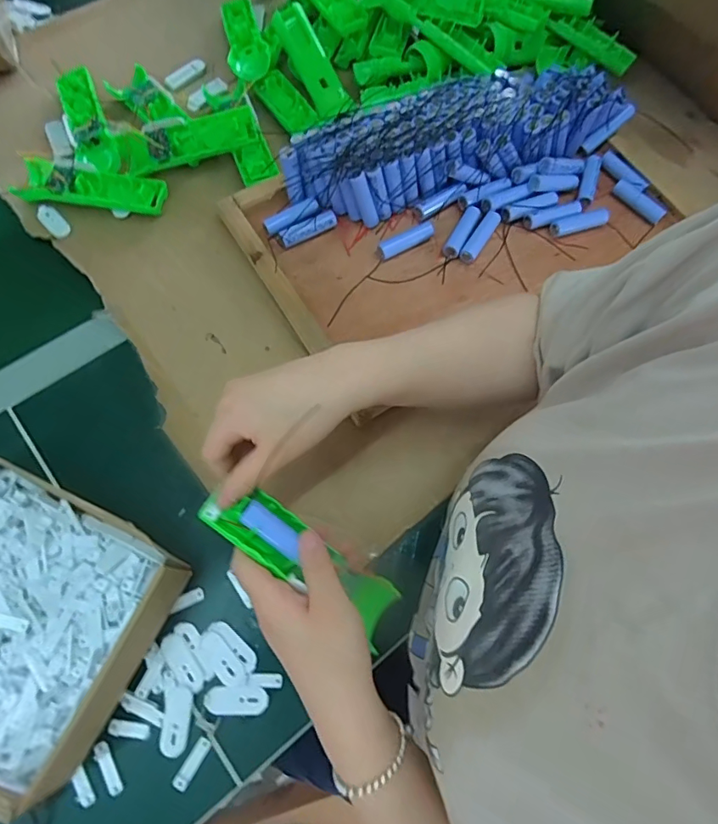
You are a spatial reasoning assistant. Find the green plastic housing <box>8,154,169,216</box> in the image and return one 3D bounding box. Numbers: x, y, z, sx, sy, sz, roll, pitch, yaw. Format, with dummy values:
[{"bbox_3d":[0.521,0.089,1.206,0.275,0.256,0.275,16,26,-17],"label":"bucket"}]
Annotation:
[{"bbox_3d":[-0.300,-0.252,0.547,0.155,0.029,0.055,10,69,0],"label":"green plastic housing"}]

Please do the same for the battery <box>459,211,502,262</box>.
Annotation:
[{"bbox_3d":[0.137,-0.198,0.547,0.020,0.014,0.071,32,71,8],"label":"battery"}]

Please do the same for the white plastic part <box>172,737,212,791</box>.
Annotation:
[{"bbox_3d":[-0.132,0.279,0.384,0.012,0.005,0.037,31,71,8],"label":"white plastic part"}]

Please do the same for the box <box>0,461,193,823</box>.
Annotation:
[{"bbox_3d":[-0.274,0.154,0.382,0.218,0.079,0.184,24,71,4],"label":"box"}]

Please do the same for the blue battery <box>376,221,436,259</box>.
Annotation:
[{"bbox_3d":[0.056,-0.191,0.537,0.073,0.023,0.018,-24,73,-12],"label":"blue battery"}]

